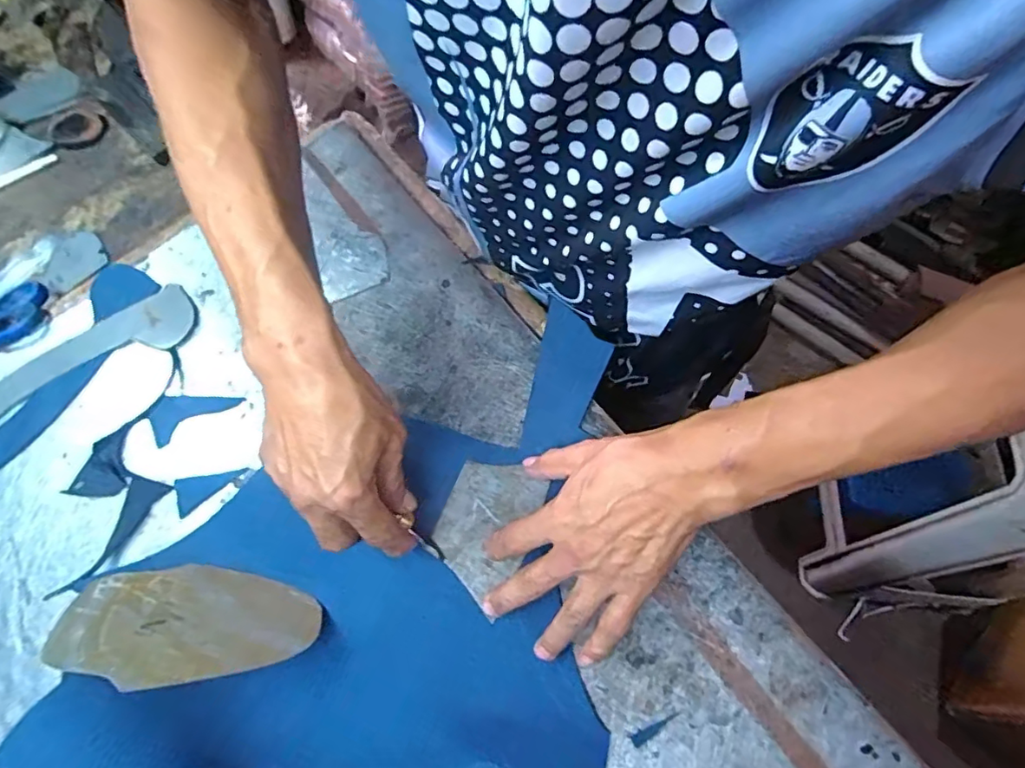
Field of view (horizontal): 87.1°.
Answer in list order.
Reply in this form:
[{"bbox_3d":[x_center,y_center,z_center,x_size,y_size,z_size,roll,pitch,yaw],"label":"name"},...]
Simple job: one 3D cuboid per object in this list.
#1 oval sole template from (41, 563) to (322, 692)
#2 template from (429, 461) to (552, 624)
[{"bbox_3d":[-0.201,0.149,0.343,0.141,0.007,0.088,3,25,-21],"label":"oval sole template"},{"bbox_3d":[-0.020,0.101,0.390,0.064,0.005,0.091,21,72,11],"label":"template"}]

